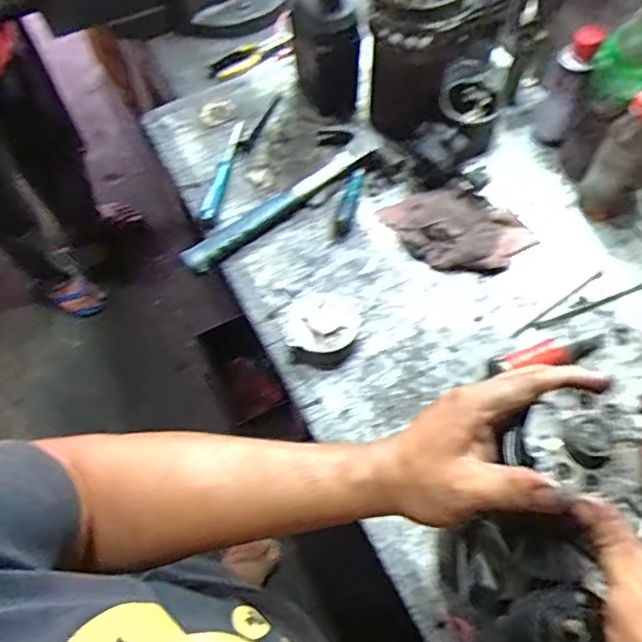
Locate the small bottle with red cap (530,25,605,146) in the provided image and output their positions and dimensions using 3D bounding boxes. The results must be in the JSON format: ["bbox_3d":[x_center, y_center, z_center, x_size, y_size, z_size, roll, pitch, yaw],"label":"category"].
[{"bbox_3d":[0.334,-0.318,0.810,0.048,0.171,0.059,20,65,11],"label":"small bottle with red cap"}]

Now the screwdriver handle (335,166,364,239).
[{"bbox_3d":[0.039,-0.168,0.832,0.023,0.017,0.110,12,64,7],"label":"screwdriver handle"}]

